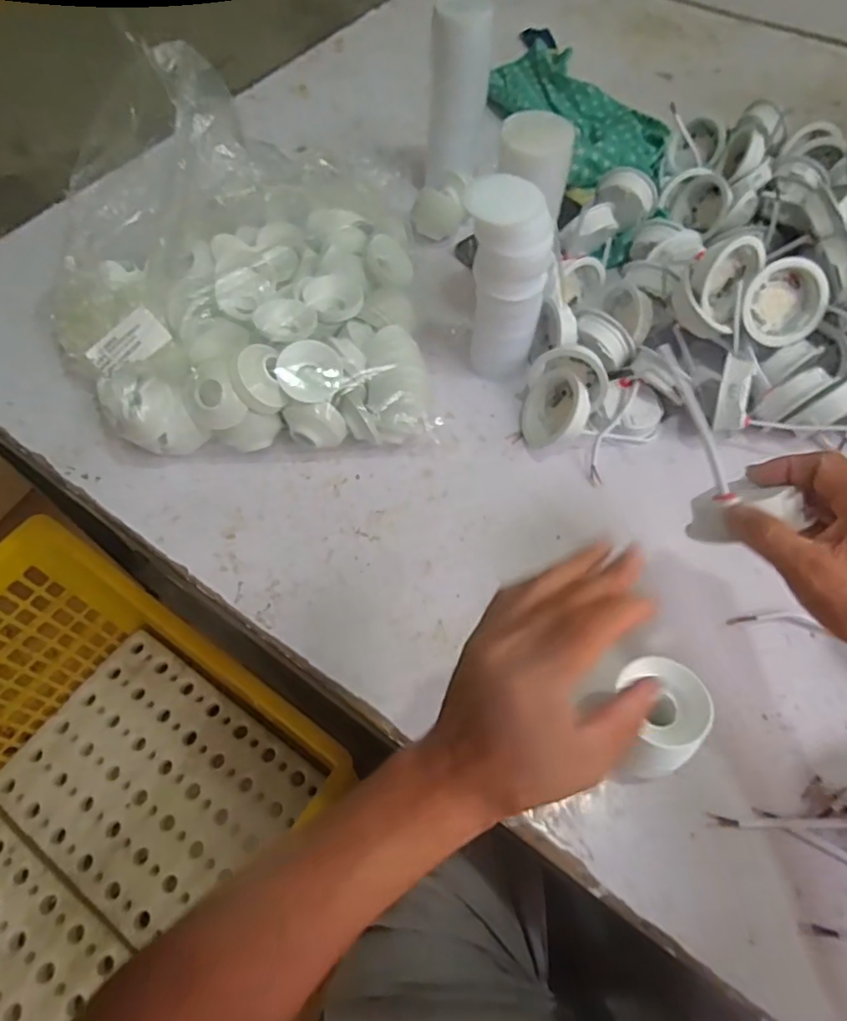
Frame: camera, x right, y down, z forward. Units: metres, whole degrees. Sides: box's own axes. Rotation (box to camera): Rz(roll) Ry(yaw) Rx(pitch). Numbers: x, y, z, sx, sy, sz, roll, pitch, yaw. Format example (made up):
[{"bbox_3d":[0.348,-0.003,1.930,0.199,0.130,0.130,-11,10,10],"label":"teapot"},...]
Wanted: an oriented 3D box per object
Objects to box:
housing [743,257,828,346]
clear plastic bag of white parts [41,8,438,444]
[{"bbox_3d":[0.323,-0.185,0.538,0.065,0.070,0.031,29,24,14],"label":"housing"},{"bbox_3d":[-0.187,-0.240,0.574,0.363,0.205,0.353,-5,60,-2],"label":"clear plastic bag of white parts"}]

